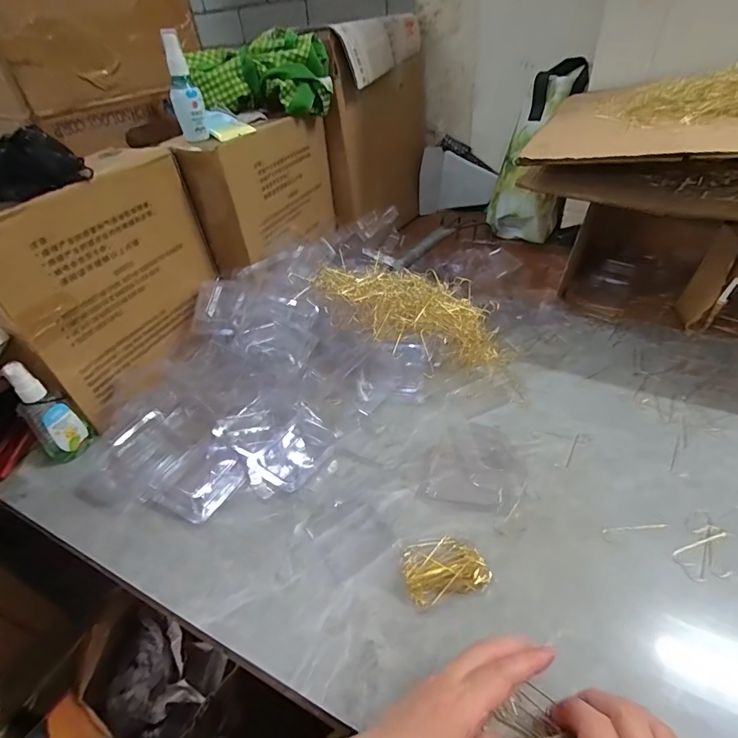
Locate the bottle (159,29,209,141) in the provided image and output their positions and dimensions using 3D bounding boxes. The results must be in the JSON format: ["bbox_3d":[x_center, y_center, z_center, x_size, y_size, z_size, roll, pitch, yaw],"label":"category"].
[{"bbox_3d":[-0.239,-0.362,0.556,0.038,0.118,0.028,-16,41,-12],"label":"bottle"}]

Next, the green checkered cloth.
[{"bbox_3d":[-0.162,-0.445,0.659,0.205,0.094,0.081,-14,40,-10],"label":"green checkered cloth"}]

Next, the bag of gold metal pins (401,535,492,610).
[{"bbox_3d":[0.065,0.172,0.375,0.068,0.017,0.052,-12,40,-8],"label":"bag of gold metal pins"}]

